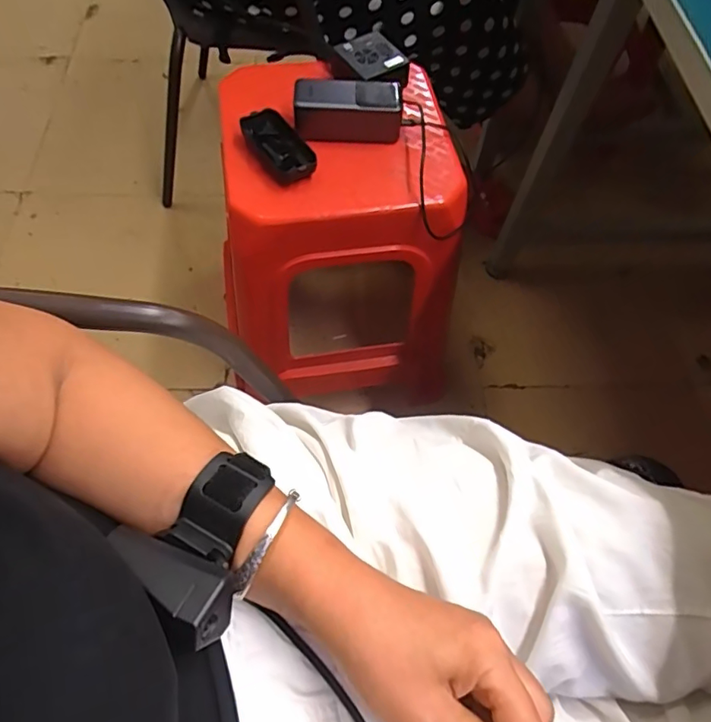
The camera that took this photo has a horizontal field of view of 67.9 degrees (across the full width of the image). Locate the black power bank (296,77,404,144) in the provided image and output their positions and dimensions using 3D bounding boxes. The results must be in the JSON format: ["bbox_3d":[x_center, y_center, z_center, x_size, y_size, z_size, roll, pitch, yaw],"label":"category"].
[{"bbox_3d":[-0.009,-0.324,0.680,0.135,0.050,0.060,0,62,-3],"label":"black power bank"}]

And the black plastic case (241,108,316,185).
[{"bbox_3d":[-0.093,-0.268,0.659,0.055,0.025,0.118,-28,67,-16],"label":"black plastic case"}]

